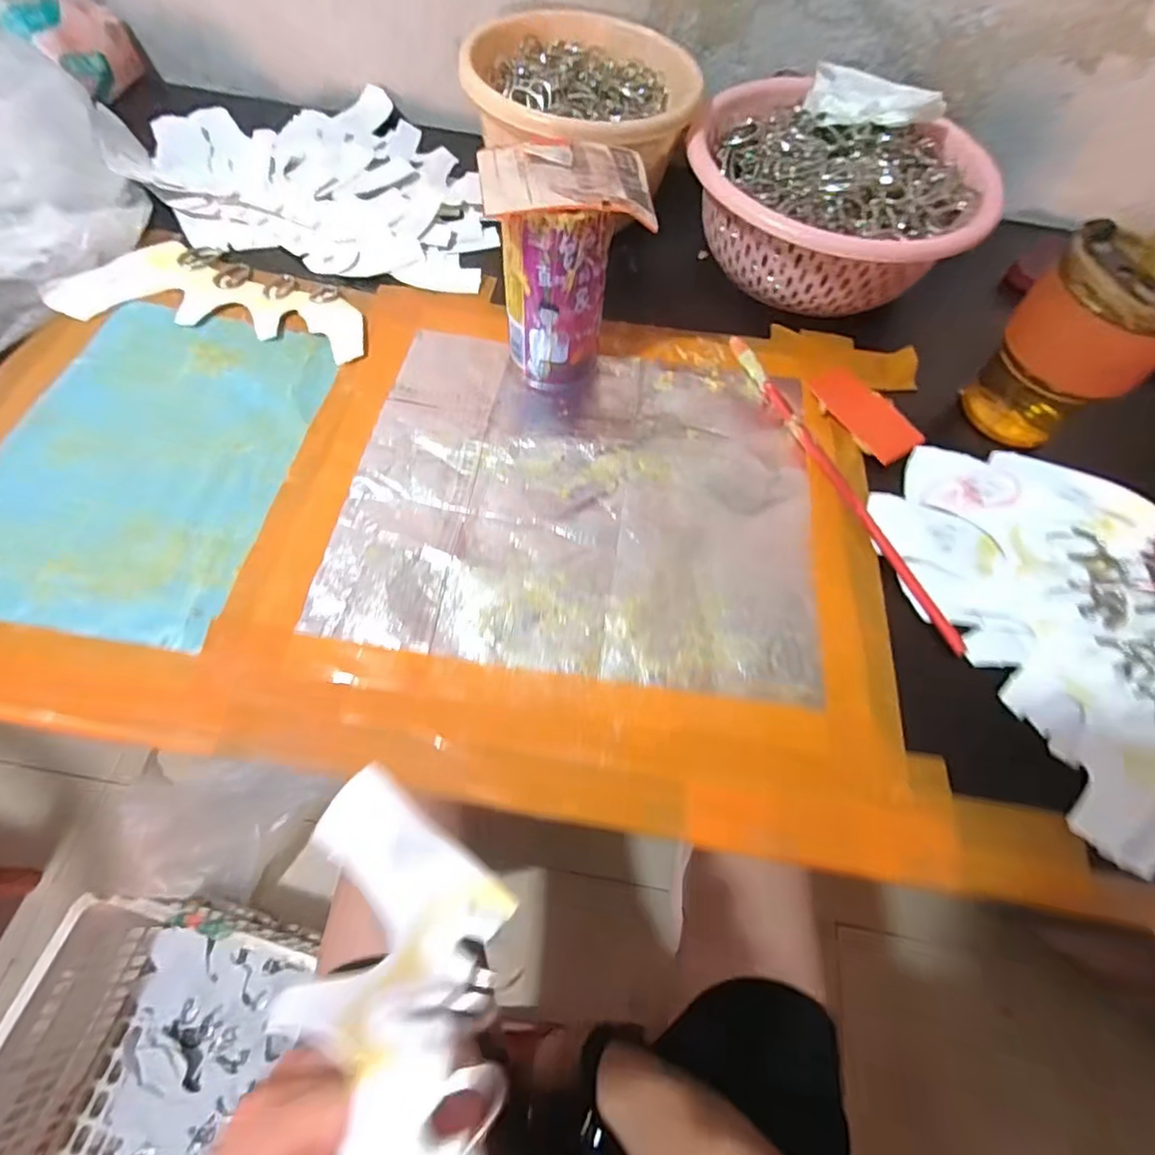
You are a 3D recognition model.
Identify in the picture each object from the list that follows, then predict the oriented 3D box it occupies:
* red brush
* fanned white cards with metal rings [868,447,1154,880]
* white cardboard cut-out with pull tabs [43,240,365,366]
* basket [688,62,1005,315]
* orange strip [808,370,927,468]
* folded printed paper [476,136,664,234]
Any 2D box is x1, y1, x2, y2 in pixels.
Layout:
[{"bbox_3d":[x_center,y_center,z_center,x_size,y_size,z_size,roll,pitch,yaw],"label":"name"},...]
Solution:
[{"bbox_3d":[0.167,-0.067,0.381,0.012,0.010,0.258,-21,66,-13],"label":"red brush"},{"bbox_3d":[0.293,0.031,0.325,0.146,0.039,0.279,-16,66,-11],"label":"fanned white cards with metal rings"},{"bbox_3d":[-0.254,-0.206,0.425,0.214,0.007,0.087,11,63,2],"label":"white cardboard cut-out with pull tabs"},{"bbox_3d":[0.195,-0.293,0.451,0.220,0.095,0.174,25,65,9],"label":"basket"},{"bbox_3d":[0.205,-0.118,0.418,0.045,0.004,0.087,-25,64,-17],"label":"orange strip"},{"bbox_3d":[-0.006,-0.220,0.322,0.094,0.012,0.065,-5,62,-6],"label":"folded printed paper"}]

